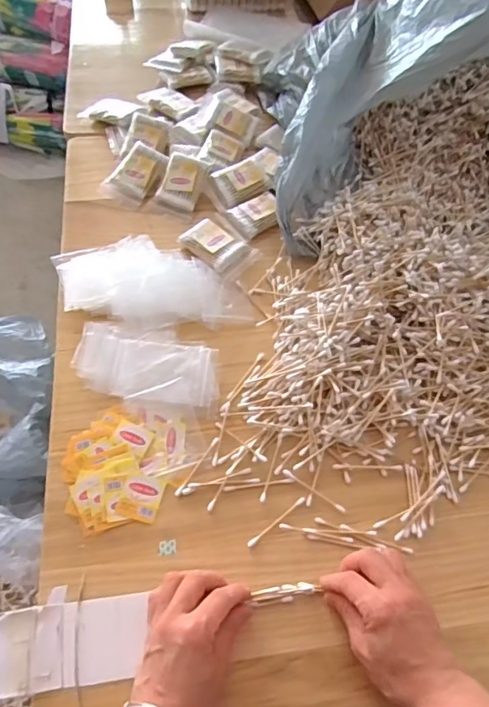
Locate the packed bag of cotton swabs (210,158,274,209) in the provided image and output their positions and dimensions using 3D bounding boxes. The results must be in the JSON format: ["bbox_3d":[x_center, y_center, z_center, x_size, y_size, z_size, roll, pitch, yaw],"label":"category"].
[{"bbox_3d":[-0.006,-0.235,0.693,0.073,0.020,0.055,-27,63,-20],"label":"packed bag of cotton swabs"}]

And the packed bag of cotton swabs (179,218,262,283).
[{"bbox_3d":[-0.031,-0.135,0.645,0.063,0.018,0.087,-39,67,-25],"label":"packed bag of cotton swabs"}]

